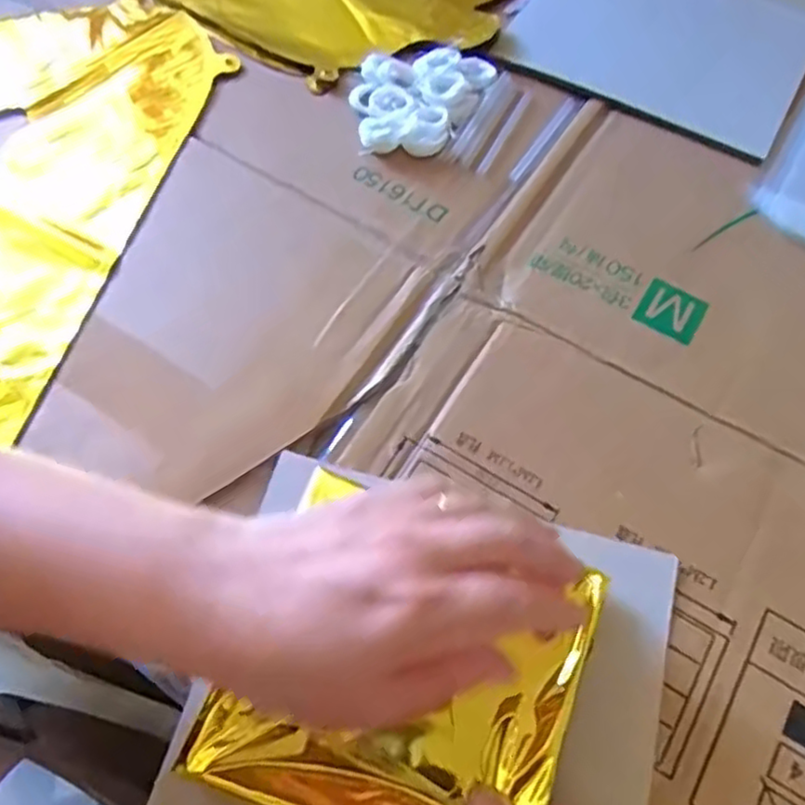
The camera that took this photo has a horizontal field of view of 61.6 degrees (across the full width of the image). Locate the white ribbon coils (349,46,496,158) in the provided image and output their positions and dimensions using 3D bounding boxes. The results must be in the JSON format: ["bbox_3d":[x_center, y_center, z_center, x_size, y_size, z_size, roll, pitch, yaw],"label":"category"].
[{"bbox_3d":[0.014,-0.195,0.438,0.089,0.015,0.083,0,63,-1],"label":"white ribbon coils"}]

